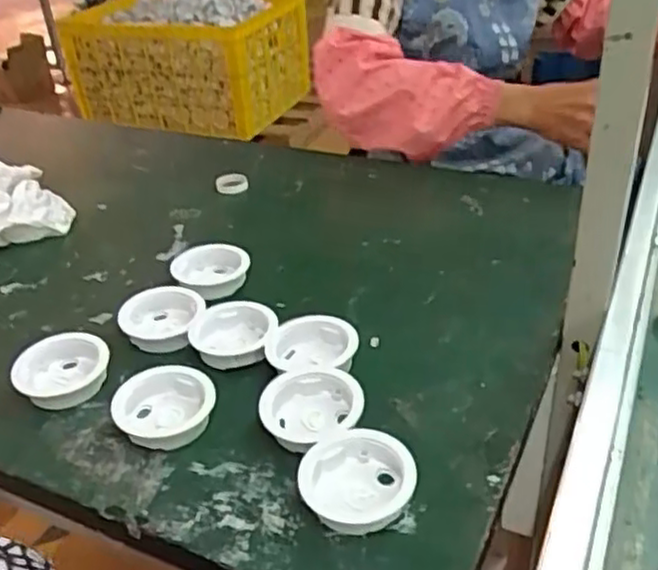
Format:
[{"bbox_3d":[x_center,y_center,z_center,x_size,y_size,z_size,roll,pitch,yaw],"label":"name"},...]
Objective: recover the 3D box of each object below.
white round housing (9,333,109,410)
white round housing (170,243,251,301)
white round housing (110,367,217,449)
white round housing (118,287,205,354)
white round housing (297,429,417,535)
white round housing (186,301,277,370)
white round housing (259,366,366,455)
[{"bbox_3d":[-0.215,0.070,0.573,0.072,0.027,0.072,-14,31,-15],"label":"white round housing"},{"bbox_3d":[-0.112,-0.007,0.685,0.071,0.031,0.079,-11,31,-10],"label":"white round housing"},{"bbox_3d":[-0.123,0.091,0.534,0.072,0.030,0.072,-4,30,2],"label":"white round housing"},{"bbox_3d":[-0.147,0.031,0.629,0.064,0.025,0.071,1,31,10],"label":"white round housing"},{"bbox_3d":[0.018,0.127,0.459,0.074,0.027,0.066,0,31,9],"label":"white round housing"},{"bbox_3d":[-0.083,0.042,0.607,0.074,0.021,0.074,-4,30,2],"label":"white round housing"},{"bbox_3d":[-0.012,0.091,0.518,0.070,0.024,0.067,-4,30,2],"label":"white round housing"}]

